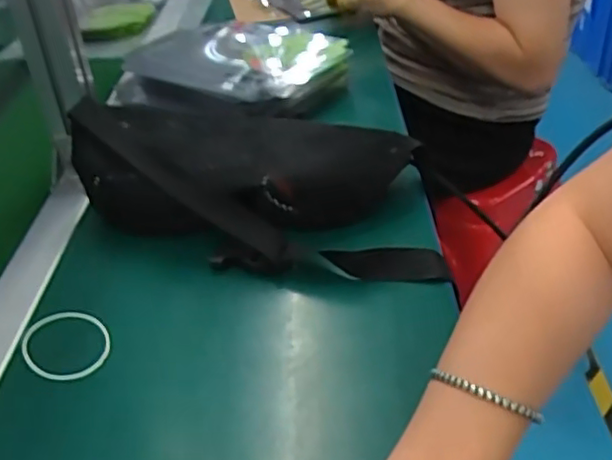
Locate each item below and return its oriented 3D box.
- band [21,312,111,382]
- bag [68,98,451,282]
[{"bbox_3d":[-0.158,0.075,0.422,0.052,0.004,0.059,-25,47,-24],"label":"band"},{"bbox_3d":[-0.048,-0.044,0.523,0.275,0.085,0.156,6,36,15],"label":"bag"}]

